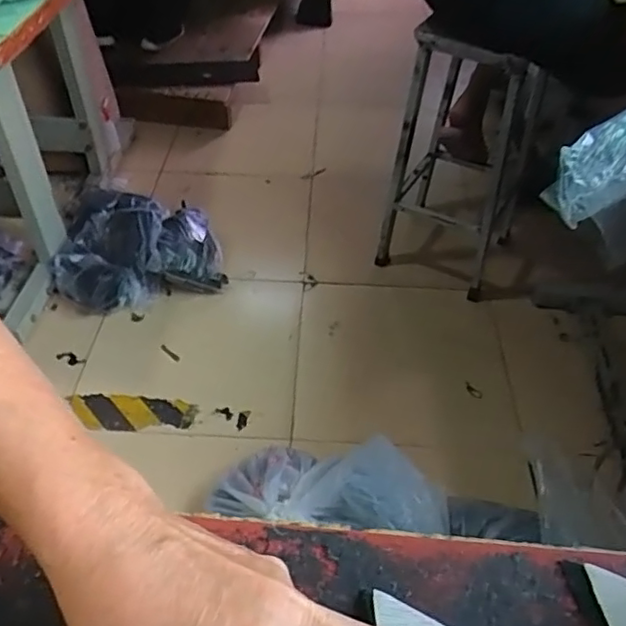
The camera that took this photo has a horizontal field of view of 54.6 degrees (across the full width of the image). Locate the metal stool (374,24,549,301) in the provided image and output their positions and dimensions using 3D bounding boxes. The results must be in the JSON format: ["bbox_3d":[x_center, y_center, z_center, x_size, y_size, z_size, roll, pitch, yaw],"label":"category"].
[{"bbox_3d":[0.386,-0.407,1.520,0.292,0.615,0.373,18,48,16],"label":"metal stool"}]

